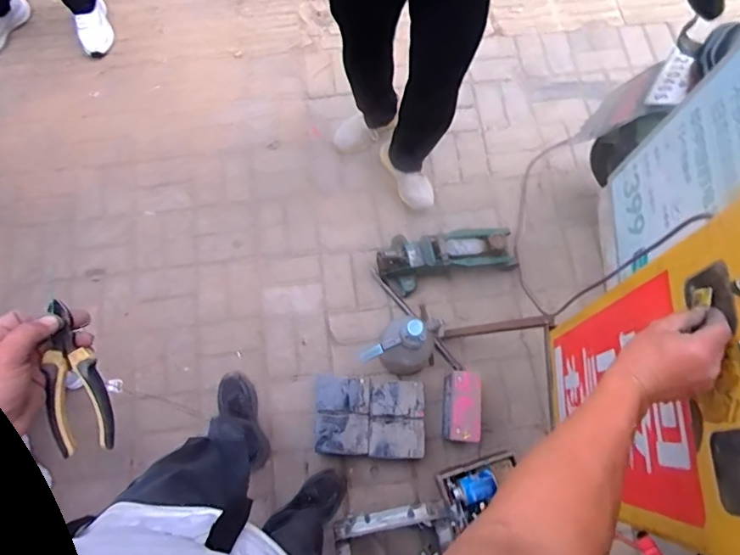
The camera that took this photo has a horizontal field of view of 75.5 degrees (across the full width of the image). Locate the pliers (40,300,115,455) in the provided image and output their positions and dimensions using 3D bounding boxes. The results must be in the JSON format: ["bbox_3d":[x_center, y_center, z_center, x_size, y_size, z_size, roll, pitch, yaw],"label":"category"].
[{"bbox_3d":[-0.296,0.101,0.479,0.053,0.020,0.153,-11,96,-11],"label":"pliers"}]

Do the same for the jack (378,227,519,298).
[{"bbox_3d":[0.237,-0.070,1.456,0.418,0.125,0.173,-9,73,-3],"label":"jack"}]

